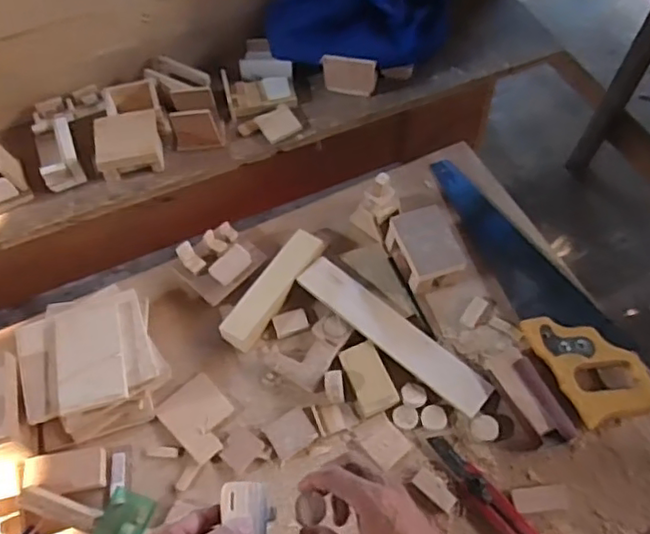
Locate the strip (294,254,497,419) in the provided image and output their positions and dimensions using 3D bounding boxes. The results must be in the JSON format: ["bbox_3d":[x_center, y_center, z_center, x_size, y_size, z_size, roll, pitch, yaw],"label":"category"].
[{"bbox_3d":[0.079,0.076,0.724,0.259,0.016,0.047,36,67,22],"label":"strip"}]

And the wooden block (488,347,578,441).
[{"bbox_3d":[0.230,0.141,0.687,0.045,0.023,0.114,-22,60,-10],"label":"wooden block"}]

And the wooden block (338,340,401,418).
[{"bbox_3d":[0.050,0.125,0.703,0.043,0.011,0.081,-20,60,-9],"label":"wooden block"}]

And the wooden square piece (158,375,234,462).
[{"bbox_3d":[-0.140,0.170,0.700,0.068,0.008,0.088,-39,57,-22],"label":"wooden square piece"}]

